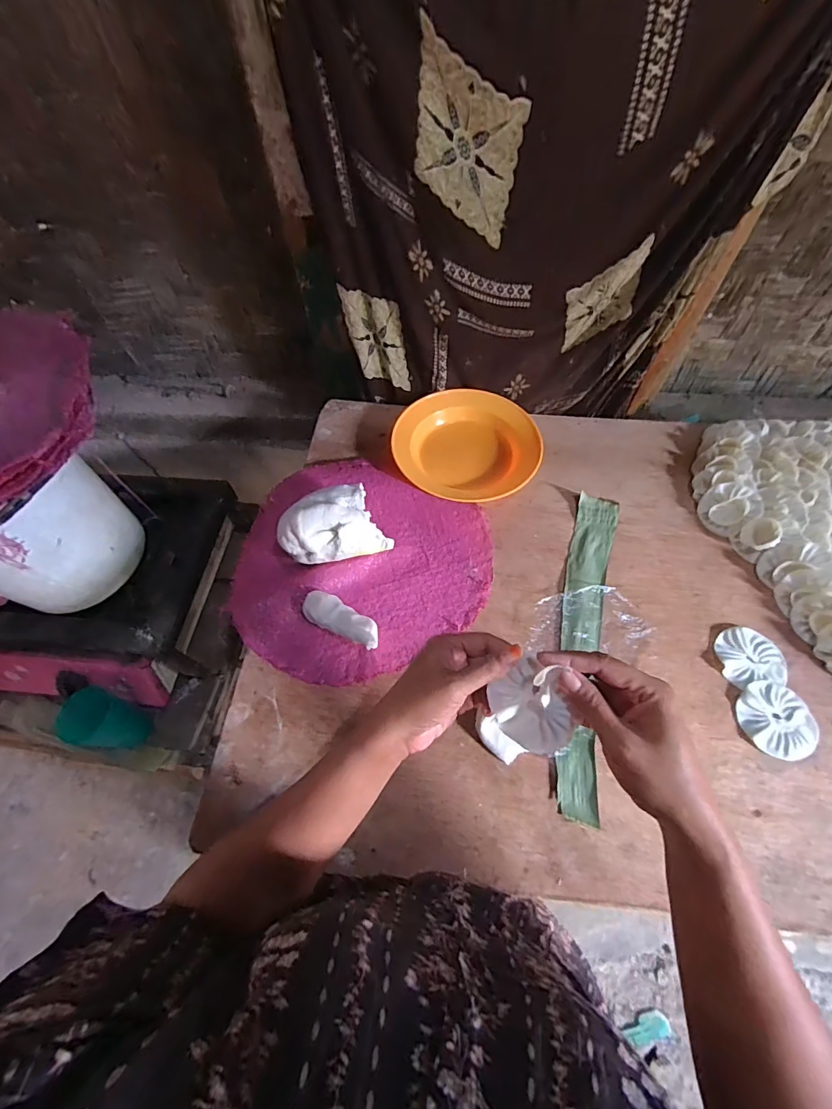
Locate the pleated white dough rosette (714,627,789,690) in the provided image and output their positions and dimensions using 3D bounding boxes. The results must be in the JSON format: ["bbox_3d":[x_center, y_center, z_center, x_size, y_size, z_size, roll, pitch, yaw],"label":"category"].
[{"bbox_3d":[0.403,0.122,0.533,0.073,0.004,0.069,-7,61,-1],"label":"pleated white dough rosette"}]

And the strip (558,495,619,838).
[{"bbox_3d":[0.211,0.096,0.554,0.059,0.006,0.413,13,63,8],"label":"strip"}]

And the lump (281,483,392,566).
[{"bbox_3d":[-0.107,-0.035,0.579,0.136,0.083,0.089,-13,61,-4],"label":"lump"}]

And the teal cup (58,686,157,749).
[{"bbox_3d":[-0.468,0.250,0.674,0.077,0.103,0.077,-1,61,3],"label":"teal cup"}]

